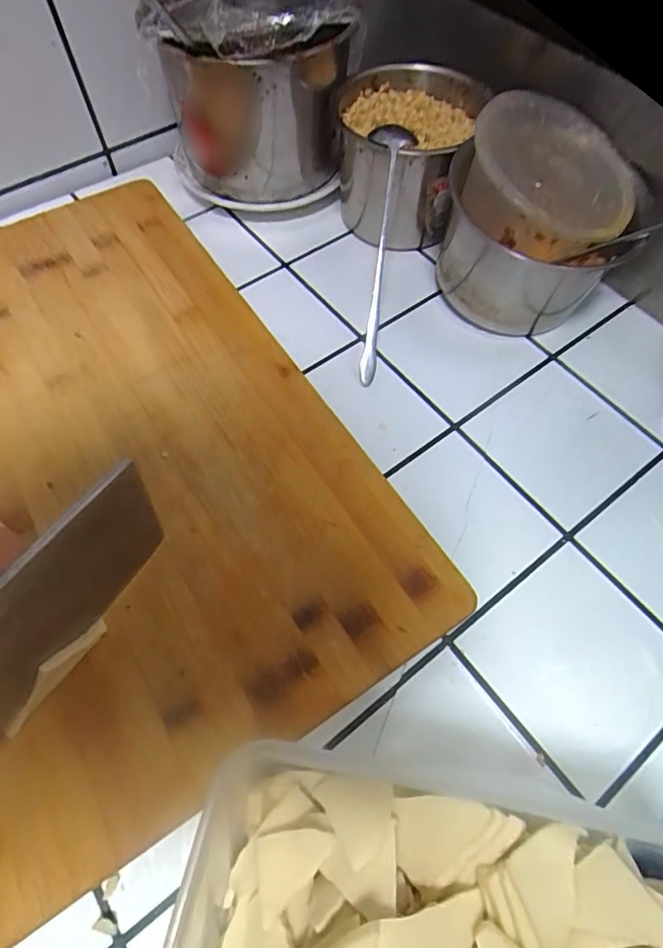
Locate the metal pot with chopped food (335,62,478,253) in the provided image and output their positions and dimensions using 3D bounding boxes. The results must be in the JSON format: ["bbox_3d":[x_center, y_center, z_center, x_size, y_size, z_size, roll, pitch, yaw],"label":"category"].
[{"bbox_3d":[0.059,-0.257,0.417,0.110,0.084,0.121,2,63,0],"label":"metal pot with chopped food"}]

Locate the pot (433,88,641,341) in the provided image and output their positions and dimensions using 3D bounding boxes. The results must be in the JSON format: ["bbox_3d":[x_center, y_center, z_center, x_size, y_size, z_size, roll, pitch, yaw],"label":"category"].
[{"bbox_3d":[0.143,-0.182,0.363,0.105,0.105,0.123,-12,63,-6],"label":"pot"}]

